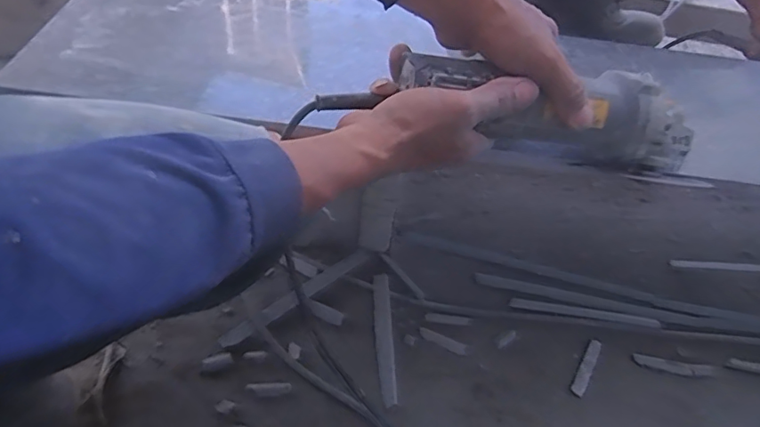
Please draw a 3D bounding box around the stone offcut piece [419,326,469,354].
[{"bbox_3d":[0.076,0.154,0.626,0.059,0.004,0.013,21,53,10],"label":"stone offcut piece"}]

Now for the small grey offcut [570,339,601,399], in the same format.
[{"bbox_3d":[0.245,0.181,0.617,0.015,0.004,0.080,29,55,16],"label":"small grey offcut"}]

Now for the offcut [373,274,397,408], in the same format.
[{"bbox_3d":[0.005,0.145,0.612,0.020,0.013,0.156,-1,52,-6],"label":"offcut"}]

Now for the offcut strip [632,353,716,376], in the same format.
[{"bbox_3d":[0.359,0.186,0.631,0.101,0.004,0.017,8,52,0],"label":"offcut strip"}]

